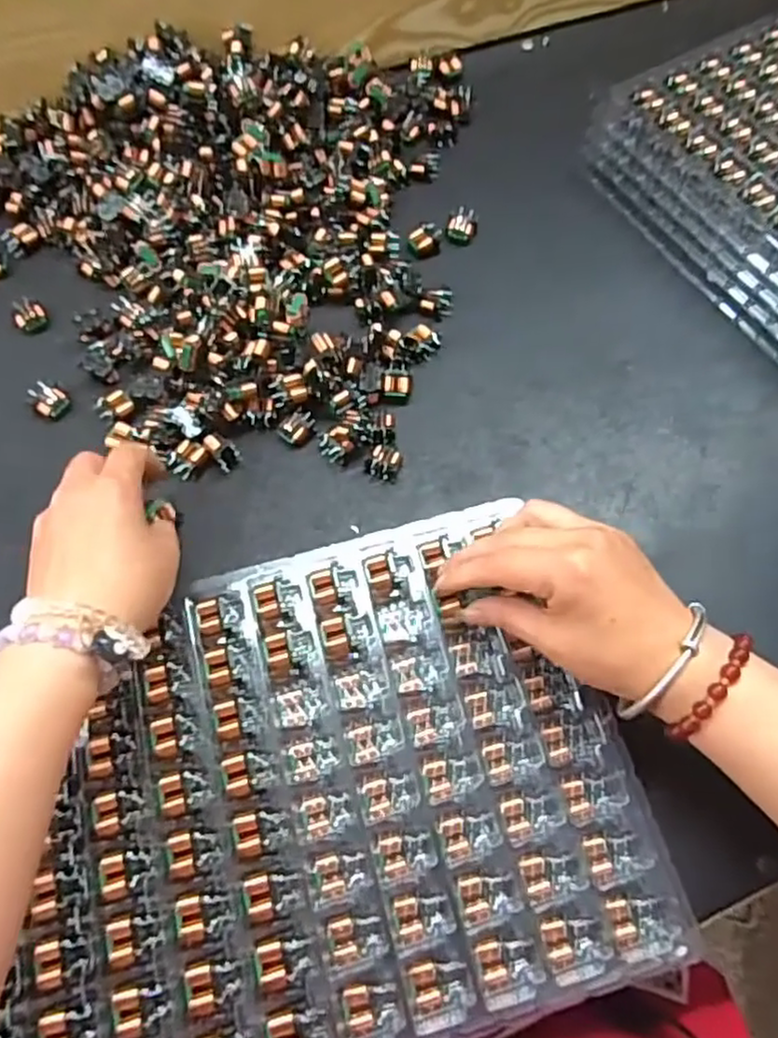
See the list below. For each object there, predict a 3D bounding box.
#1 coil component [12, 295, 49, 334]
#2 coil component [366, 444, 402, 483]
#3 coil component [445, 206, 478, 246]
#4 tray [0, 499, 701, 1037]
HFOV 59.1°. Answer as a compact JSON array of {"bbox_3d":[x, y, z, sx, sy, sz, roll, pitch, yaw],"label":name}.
[{"bbox_3d":[-0.251,-0.142,0.478,0.022,0.017,0.016,-37,71,-15],"label":"coil component"},{"bbox_3d":[-0.003,-0.036,0.436,0.020,0.013,0.018,16,67,7],"label":"coil component"},{"bbox_3d":[0.055,-0.218,0.514,0.022,0.018,0.021,12,67,5],"label":"coil component"},{"bbox_3d":[-0.041,0.133,0.343,0.316,0.016,0.236,-14,67,-6],"label":"tray"}]

